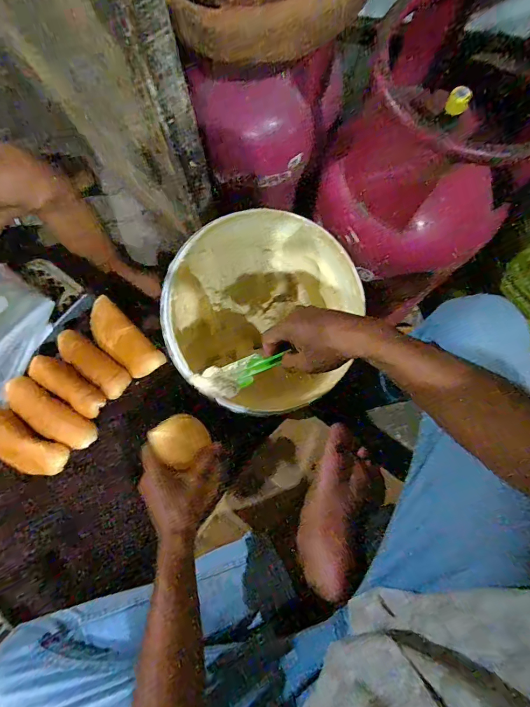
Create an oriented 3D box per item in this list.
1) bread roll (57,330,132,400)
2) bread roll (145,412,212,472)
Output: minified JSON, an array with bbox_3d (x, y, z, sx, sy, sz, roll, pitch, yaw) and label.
[{"bbox_3d":[-0.286,0.017,0.641,0.147,0.034,0.047,39,81,9],"label":"bread roll"},{"bbox_3d":[-0.111,0.114,0.507,0.060,0.041,0.062,-35,79,-6],"label":"bread roll"}]

